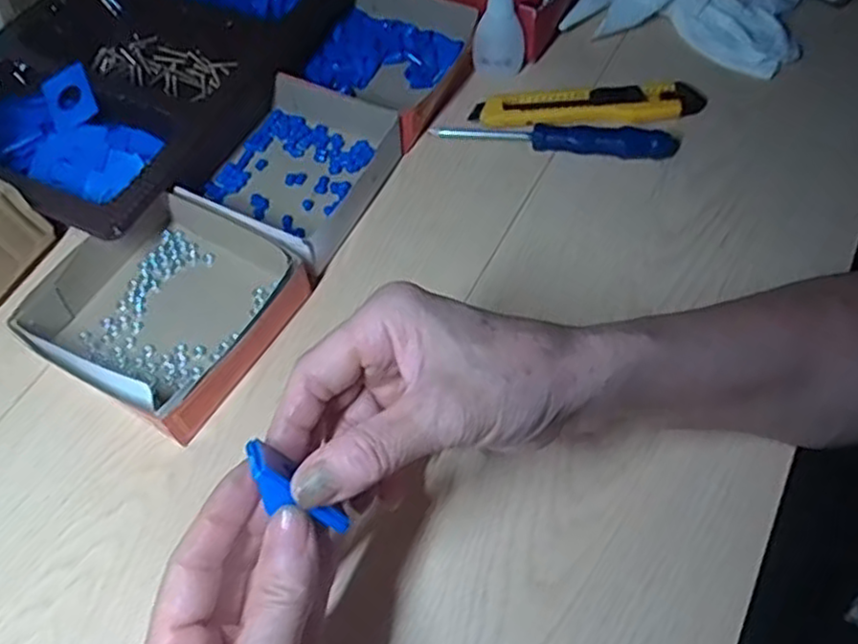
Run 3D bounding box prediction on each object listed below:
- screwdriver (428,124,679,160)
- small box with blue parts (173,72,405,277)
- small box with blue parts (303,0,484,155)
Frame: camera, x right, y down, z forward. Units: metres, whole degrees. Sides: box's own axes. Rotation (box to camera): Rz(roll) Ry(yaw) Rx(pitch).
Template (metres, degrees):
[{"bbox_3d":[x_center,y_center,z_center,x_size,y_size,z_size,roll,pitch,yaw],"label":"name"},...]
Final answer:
[{"bbox_3d":[0.083,-0.121,0.477,0.159,0.019,0.020,7,61,5],"label":"screwdriver"},{"bbox_3d":[-0.081,-0.103,0.465,0.108,0.037,0.135,24,63,14],"label":"small box with blue parts"},{"bbox_3d":[-0.030,-0.193,0.513,0.109,0.033,0.123,24,63,14],"label":"small box with blue parts"}]

